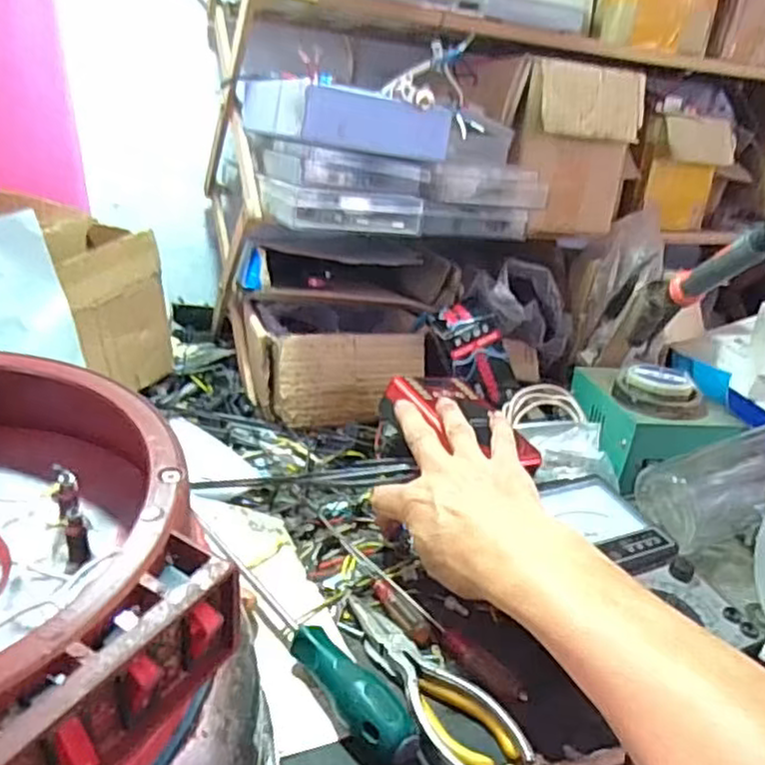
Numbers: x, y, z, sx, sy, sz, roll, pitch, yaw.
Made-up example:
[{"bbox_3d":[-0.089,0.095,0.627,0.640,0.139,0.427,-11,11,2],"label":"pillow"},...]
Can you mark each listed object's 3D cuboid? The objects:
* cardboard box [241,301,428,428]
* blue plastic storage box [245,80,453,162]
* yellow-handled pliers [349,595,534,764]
[{"bbox_3d":[-0.049,-0.026,0.687,0.162,0.082,0.144,1,24,-16],"label":"cardboard box"},{"bbox_3d":[-0.032,-0.230,0.597,0.128,0.042,0.143,-6,27,-28],"label":"blue plastic storage box"},{"bbox_3d":[0.026,0.173,0.409,0.046,0.018,0.139,-5,27,-27],"label":"yellow-handled pliers"}]

